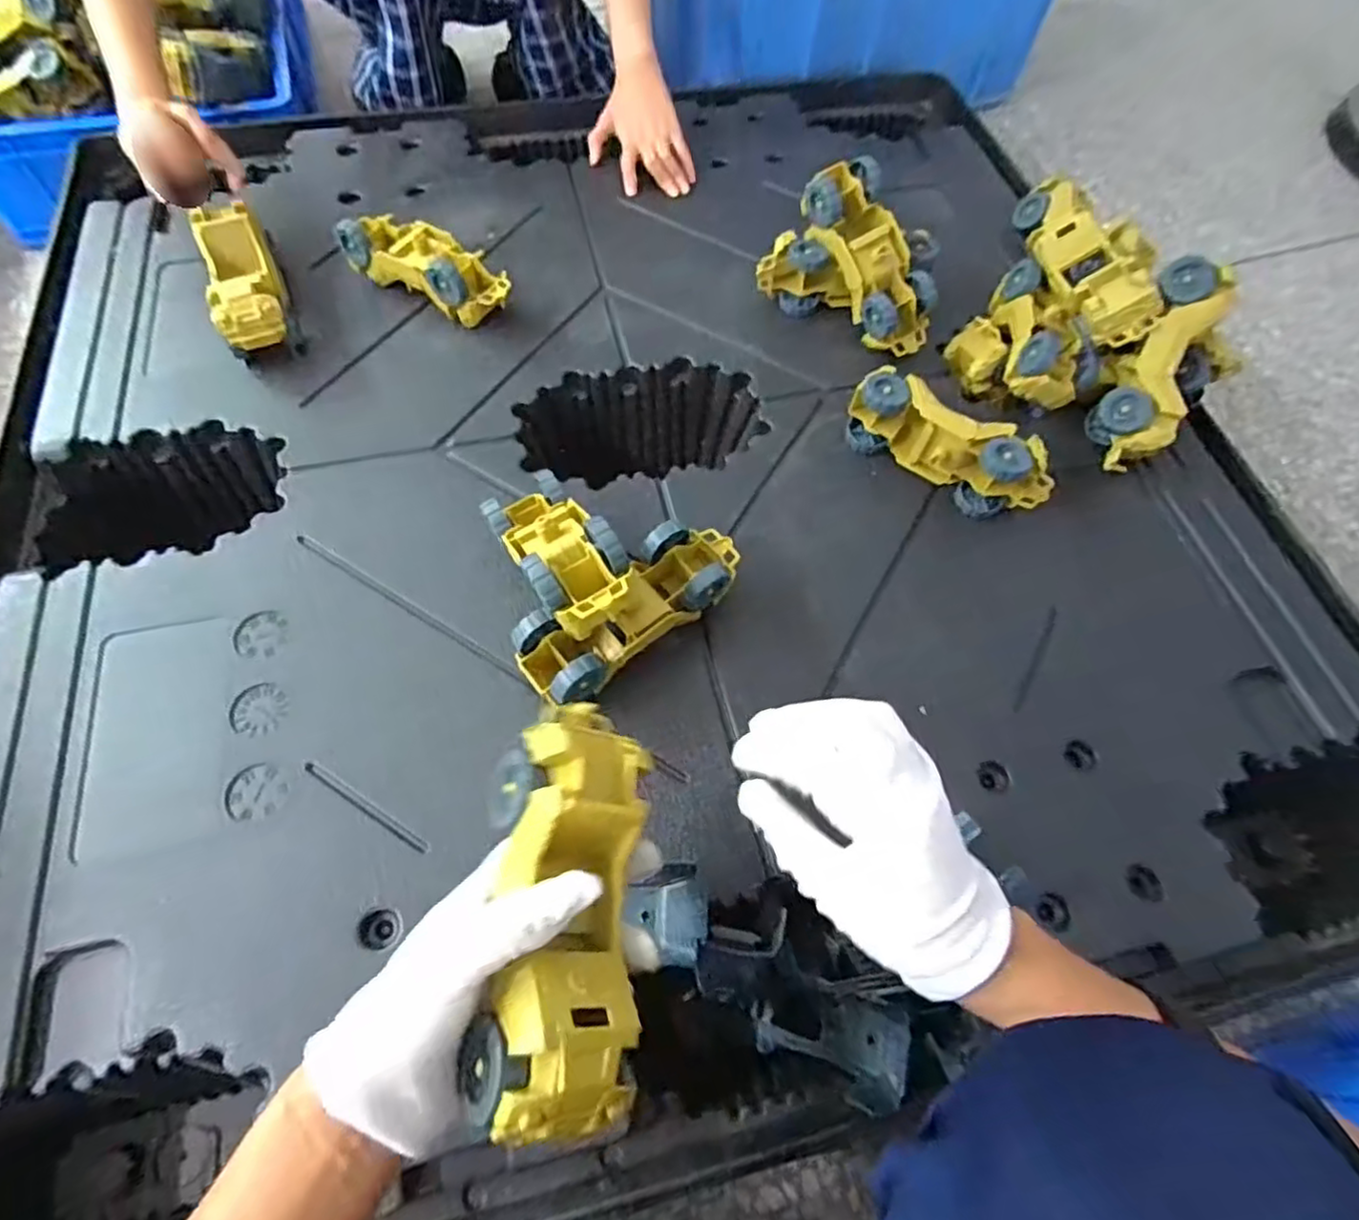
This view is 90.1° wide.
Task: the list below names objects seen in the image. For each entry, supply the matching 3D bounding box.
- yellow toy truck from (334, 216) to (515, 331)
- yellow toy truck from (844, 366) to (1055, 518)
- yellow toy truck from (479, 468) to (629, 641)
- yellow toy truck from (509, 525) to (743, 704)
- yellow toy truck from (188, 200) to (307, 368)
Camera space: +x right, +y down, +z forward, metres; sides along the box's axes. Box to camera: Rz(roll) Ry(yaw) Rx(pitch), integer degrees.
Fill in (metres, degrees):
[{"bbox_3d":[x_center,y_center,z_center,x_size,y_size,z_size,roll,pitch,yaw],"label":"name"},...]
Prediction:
[{"bbox_3d":[-0.243,-0.330,0.658,0.173,0.060,0.059,28,65,10],"label":"yellow toy truck"},{"bbox_3d":[0.231,-0.142,0.586,0.179,0.060,0.066,36,67,14],"label":"yellow toy truck"},{"bbox_3d":[-0.085,-0.042,0.473,0.065,0.067,0.165,-26,44,-15],"label":"yellow toy truck"},{"bbox_3d":[-0.032,0.000,0.500,0.178,0.063,0.063,-37,71,-19],"label":"yellow toy truck"},{"bbox_3d":[-0.405,-0.307,0.636,0.059,0.064,0.166,-21,66,-13],"label":"yellow toy truck"}]

